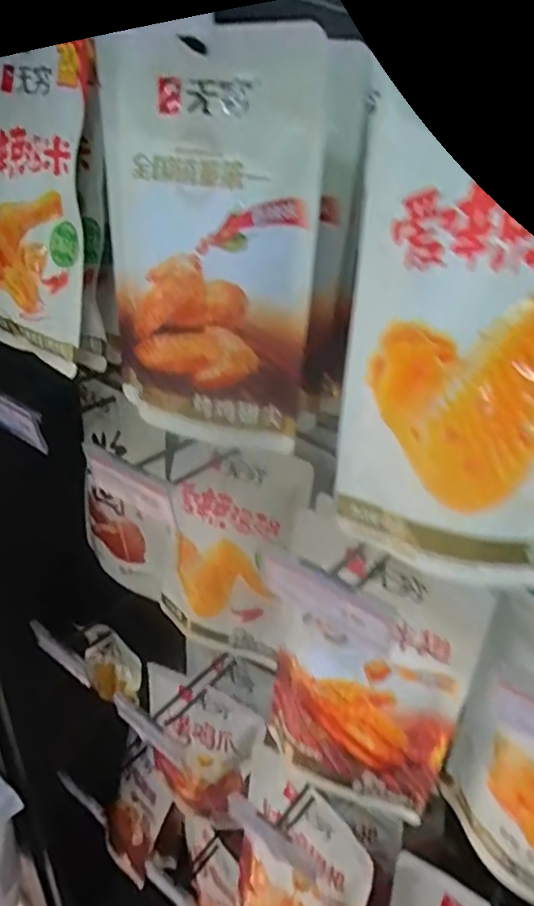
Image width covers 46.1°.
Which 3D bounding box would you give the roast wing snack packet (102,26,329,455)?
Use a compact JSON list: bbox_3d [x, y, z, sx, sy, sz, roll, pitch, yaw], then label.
[{"bbox_3d":[-0.044,-0.133,0.423,0.168,0.250,0.031,19,24,28],"label":"roast wing snack packet"}]

